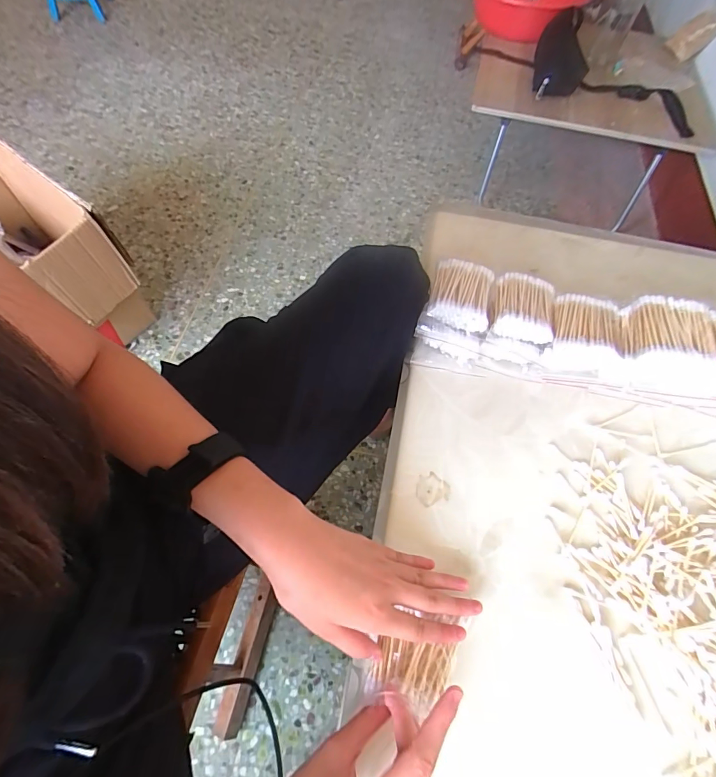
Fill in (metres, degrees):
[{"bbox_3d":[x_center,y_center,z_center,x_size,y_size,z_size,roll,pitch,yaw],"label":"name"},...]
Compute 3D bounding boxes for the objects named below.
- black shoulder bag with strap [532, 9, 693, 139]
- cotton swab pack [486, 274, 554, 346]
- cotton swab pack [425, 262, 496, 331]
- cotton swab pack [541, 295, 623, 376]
[{"bbox_3d":[0.640,-0.779,0.982,0.390,0.106,0.284,15,62,6],"label":"black shoulder bag with strap"},{"bbox_3d":[0.172,-0.086,0.418,0.068,0.026,0.068,10,63,2],"label":"cotton swab pack"},{"bbox_3d":[0.107,-0.097,0.415,0.061,0.029,0.069,13,63,3],"label":"cotton swab pack"},{"bbox_3d":[0.230,-0.054,0.411,0.063,0.034,0.076,18,63,8],"label":"cotton swab pack"}]

